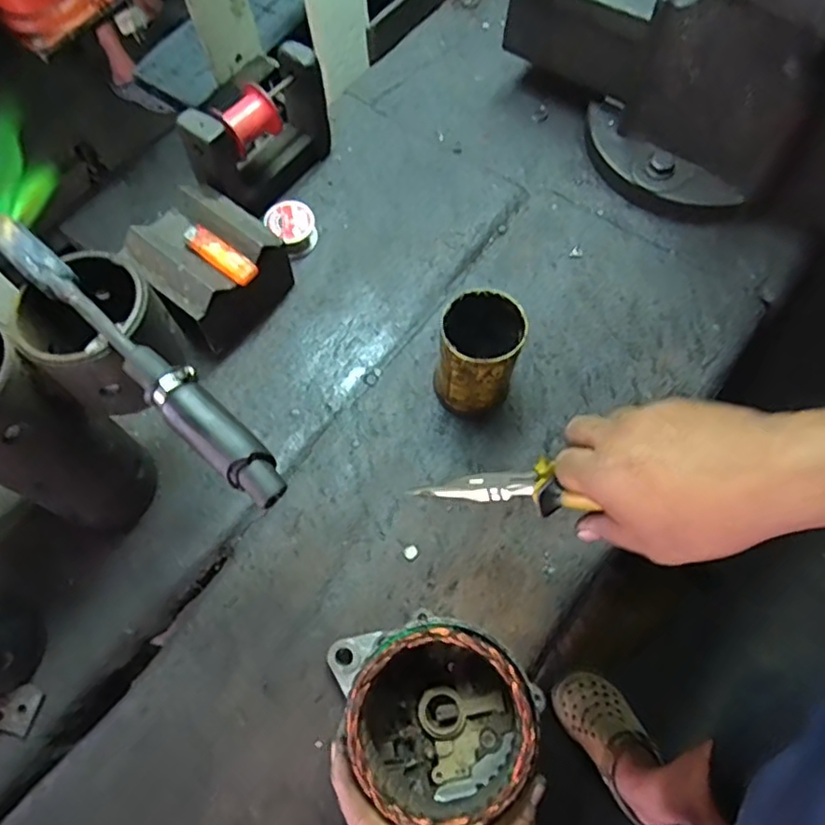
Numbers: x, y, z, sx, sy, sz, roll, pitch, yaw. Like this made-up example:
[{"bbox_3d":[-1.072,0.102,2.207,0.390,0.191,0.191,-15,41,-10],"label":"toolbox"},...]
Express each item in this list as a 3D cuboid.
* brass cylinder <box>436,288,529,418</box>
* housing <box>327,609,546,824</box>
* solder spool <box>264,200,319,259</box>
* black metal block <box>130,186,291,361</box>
[{"bbox_3d":[0.060,-0.051,0.574,0.079,0.116,0.078,11,66,7],"label":"brass cylinder"},{"bbox_3d":[0.019,0.215,0.454,0.131,0.098,0.142,-1,66,2],"label":"housing"},{"bbox_3d":[-0.134,-0.208,0.690,0.051,0.035,0.052,-1,66,2],"label":"solder spool"},{"bbox_3d":[-0.204,-0.147,0.630,0.115,0.096,0.116,33,71,16],"label":"black metal block"}]

